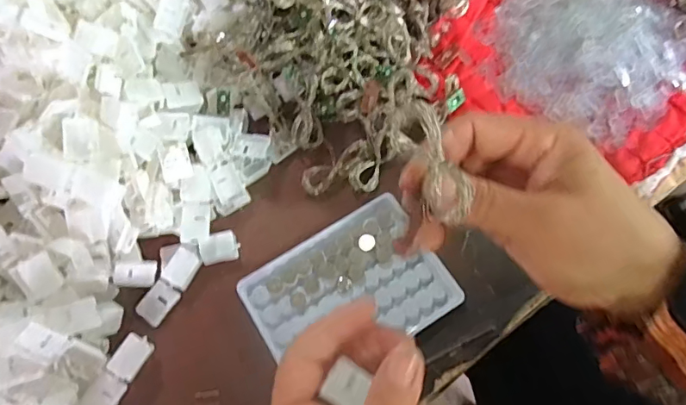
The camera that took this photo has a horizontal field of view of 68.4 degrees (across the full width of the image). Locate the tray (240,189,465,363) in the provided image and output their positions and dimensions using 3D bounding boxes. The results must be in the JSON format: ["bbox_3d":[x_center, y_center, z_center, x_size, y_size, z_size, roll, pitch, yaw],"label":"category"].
[{"bbox_3d":[0.004,0.061,0.351,0.129,0.009,0.093,-29,73,-9],"label":"tray"}]

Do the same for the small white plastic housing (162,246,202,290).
[{"bbox_3d":[-0.113,0.046,0.354,0.018,0.004,0.029,32,83,-26],"label":"small white plastic housing"}]

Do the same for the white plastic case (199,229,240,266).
[{"bbox_3d":[-0.089,0.032,0.361,0.026,0.014,0.019,-15,71,-5],"label":"white plastic case"}]

